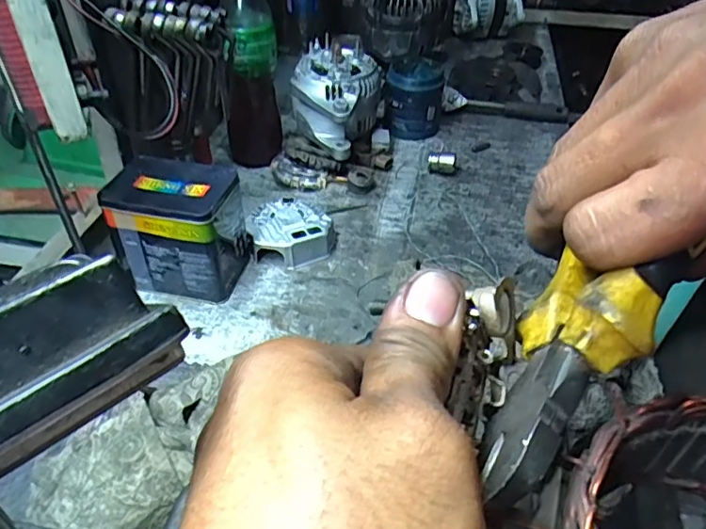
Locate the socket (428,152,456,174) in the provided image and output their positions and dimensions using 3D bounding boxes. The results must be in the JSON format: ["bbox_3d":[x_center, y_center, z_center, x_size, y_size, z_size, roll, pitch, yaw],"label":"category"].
[{"bbox_3d":[0.135,-0.154,0.846,0.041,0.029,0.039,6,41,6],"label":"socket"}]

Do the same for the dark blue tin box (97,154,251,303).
[{"bbox_3d":[-0.192,-0.038,0.632,0.123,0.128,0.098,9,41,9],"label":"dark blue tin box"}]

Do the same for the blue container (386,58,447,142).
[{"bbox_3d":[0.099,-0.267,0.909,0.091,0.101,0.085,4,41,4],"label":"blue container"}]

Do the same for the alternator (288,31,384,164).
[{"bbox_3d":[-0.032,-0.251,0.835,0.112,0.104,0.148,15,43,16],"label":"alternator"}]

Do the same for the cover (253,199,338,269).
[{"bbox_3d":[-0.075,-0.041,0.703,0.106,0.039,0.101,-2,41,-3],"label":"cover"}]

